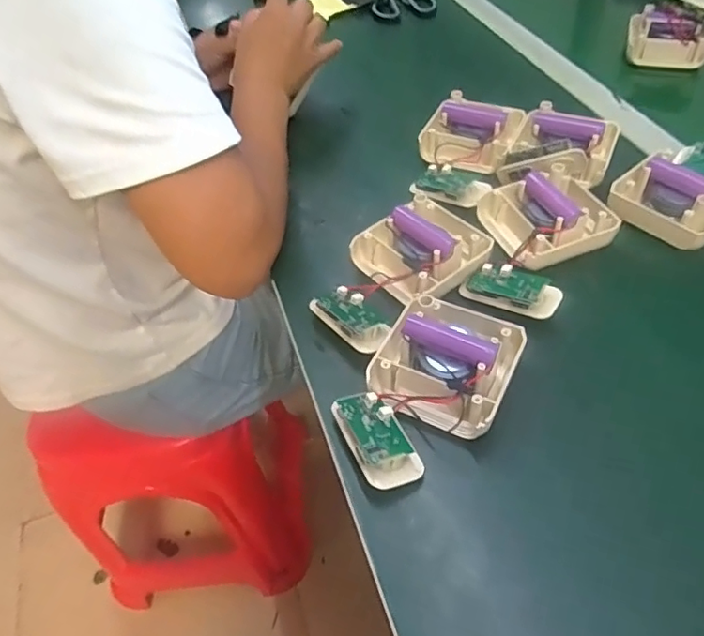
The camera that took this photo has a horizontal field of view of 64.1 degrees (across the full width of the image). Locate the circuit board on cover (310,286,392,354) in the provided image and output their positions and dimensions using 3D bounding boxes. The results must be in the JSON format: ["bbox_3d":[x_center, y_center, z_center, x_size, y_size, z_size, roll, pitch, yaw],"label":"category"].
[{"bbox_3d":[-0.001,0.000,0.438,0.037,0.013,0.065,-34,55,-21],"label":"circuit board on cover"}]

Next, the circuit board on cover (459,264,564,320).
[{"bbox_3d":[0.126,-0.023,0.445,0.074,0.017,0.035,21,55,22],"label":"circuit board on cover"}]

